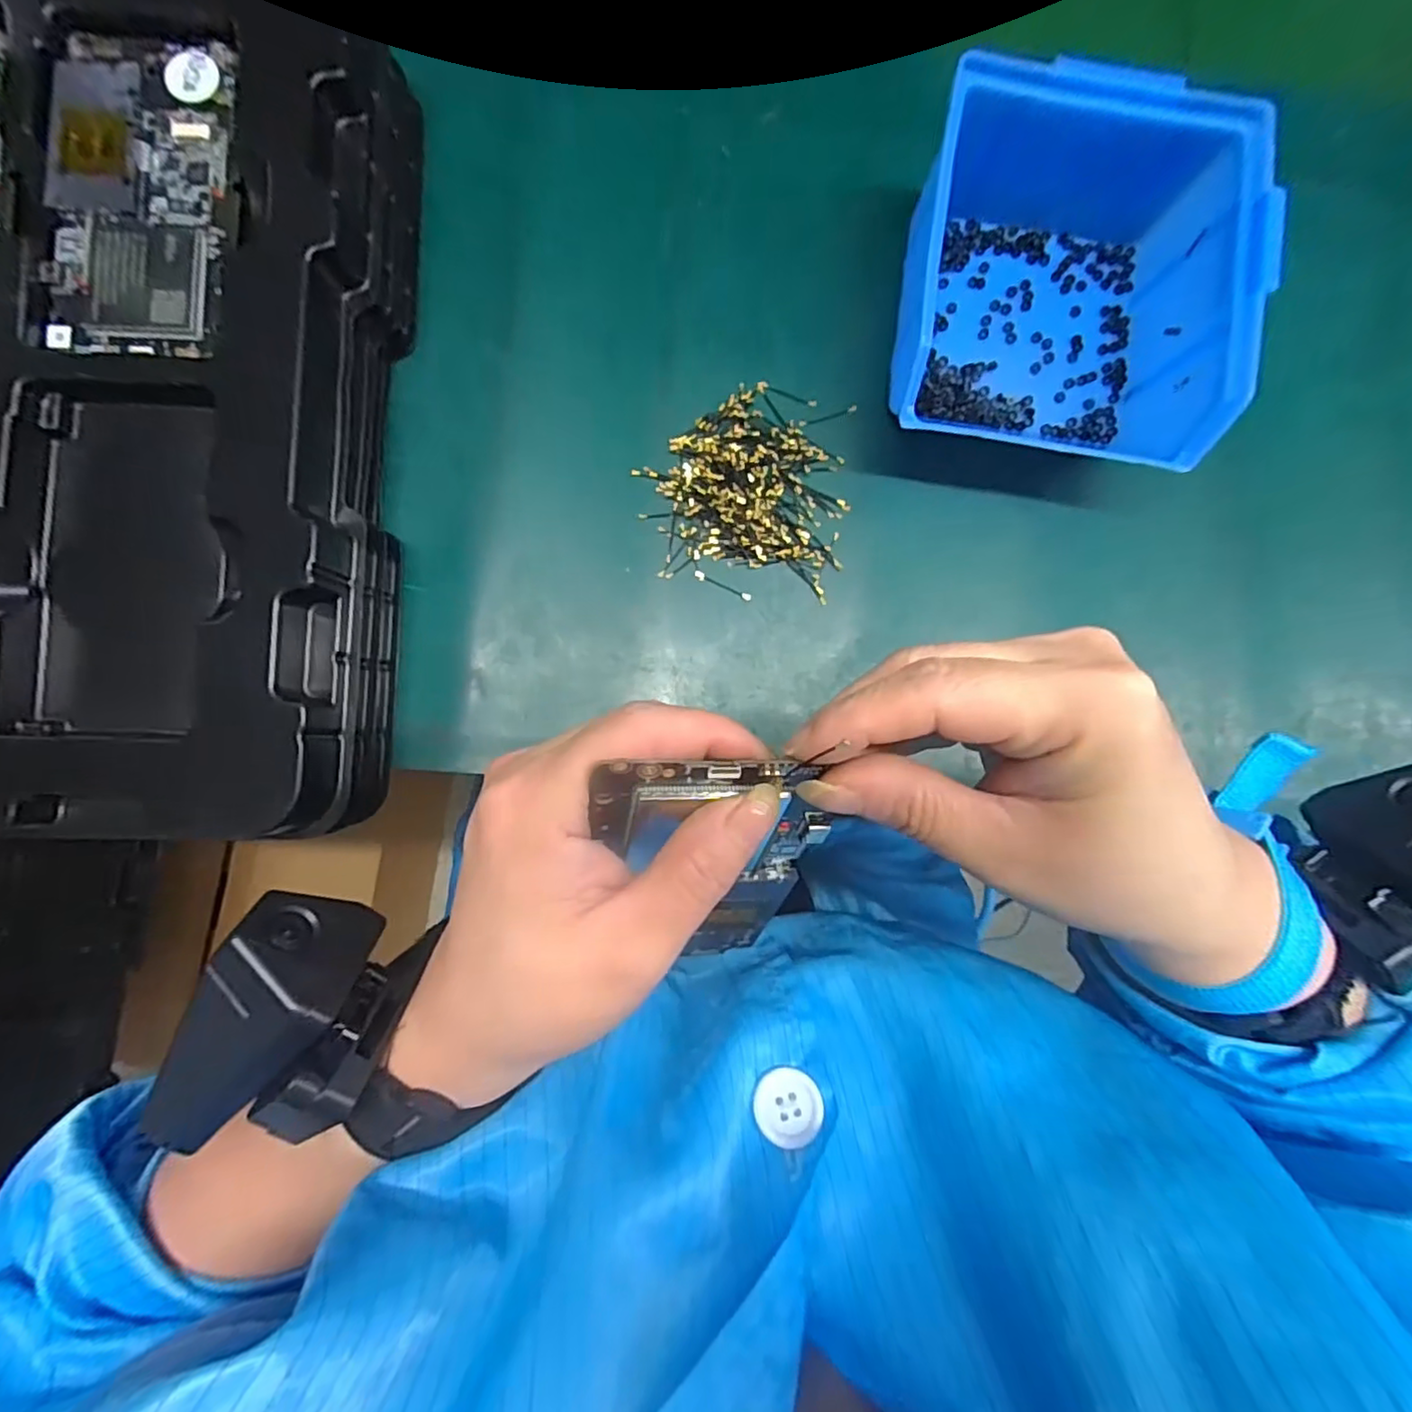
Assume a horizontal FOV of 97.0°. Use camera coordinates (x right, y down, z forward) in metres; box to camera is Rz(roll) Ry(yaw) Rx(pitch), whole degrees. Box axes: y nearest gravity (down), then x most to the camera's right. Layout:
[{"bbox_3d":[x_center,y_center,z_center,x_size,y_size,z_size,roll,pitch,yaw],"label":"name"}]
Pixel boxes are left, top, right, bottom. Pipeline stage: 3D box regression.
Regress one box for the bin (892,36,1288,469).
[{"bbox_3d":[0.146,-0.171,0.262,0.125,0.065,0.131,11,87,-1],"label":"bin"}]

